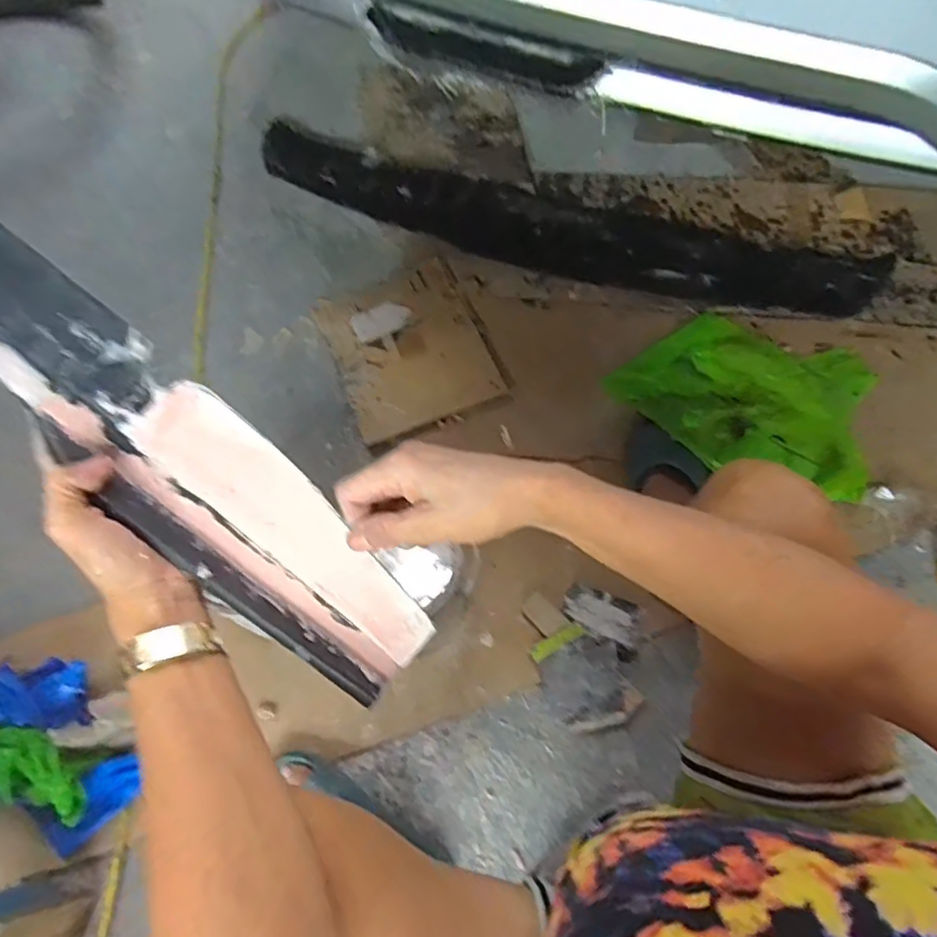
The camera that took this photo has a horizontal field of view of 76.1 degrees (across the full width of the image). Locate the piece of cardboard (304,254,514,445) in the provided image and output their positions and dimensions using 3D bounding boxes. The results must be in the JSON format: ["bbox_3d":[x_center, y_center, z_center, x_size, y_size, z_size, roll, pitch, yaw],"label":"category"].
[{"bbox_3d":[-0.101,-0.212,1.038,0.262,0.019,0.319,-23,68,-7],"label":"piece of cardboard"}]

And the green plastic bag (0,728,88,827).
[{"bbox_3d":[-0.519,0.365,0.712,0.170,0.029,0.064,39,75,16],"label":"green plastic bag"}]

